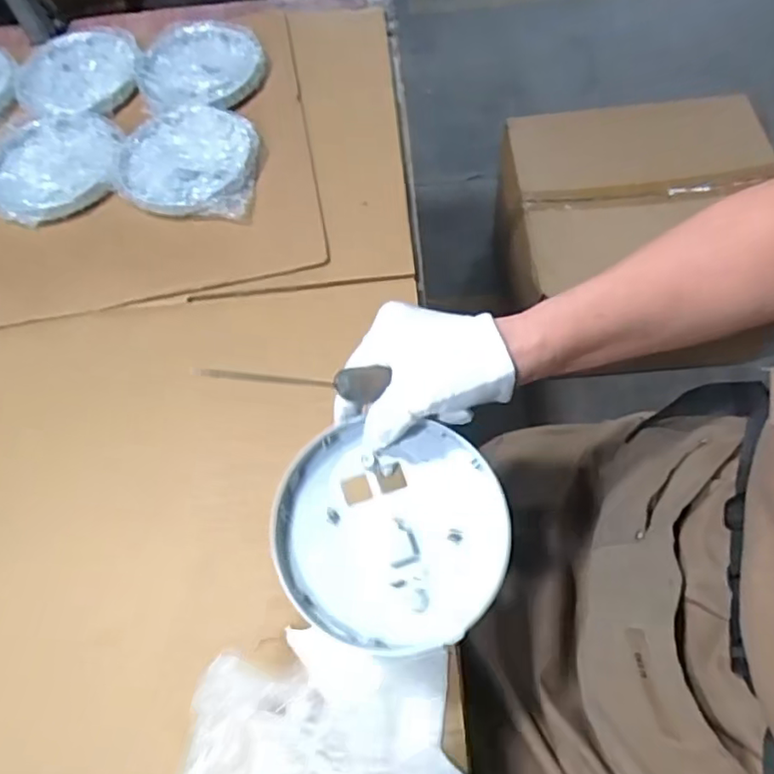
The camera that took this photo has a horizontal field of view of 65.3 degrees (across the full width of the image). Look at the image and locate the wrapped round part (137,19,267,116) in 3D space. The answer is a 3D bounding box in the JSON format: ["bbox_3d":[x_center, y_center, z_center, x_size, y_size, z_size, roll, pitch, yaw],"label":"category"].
[{"bbox_3d":[-0.217,-0.378,0.703,0.144,0.016,0.157,-2,64,4],"label":"wrapped round part"}]

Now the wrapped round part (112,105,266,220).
[{"bbox_3d":[-0.205,-0.239,0.632,0.144,0.021,0.140,-2,64,4],"label":"wrapped round part"}]

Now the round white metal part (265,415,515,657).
[{"bbox_3d":[0.003,0.090,0.366,0.132,0.030,0.132,0,74,1],"label":"round white metal part"}]

